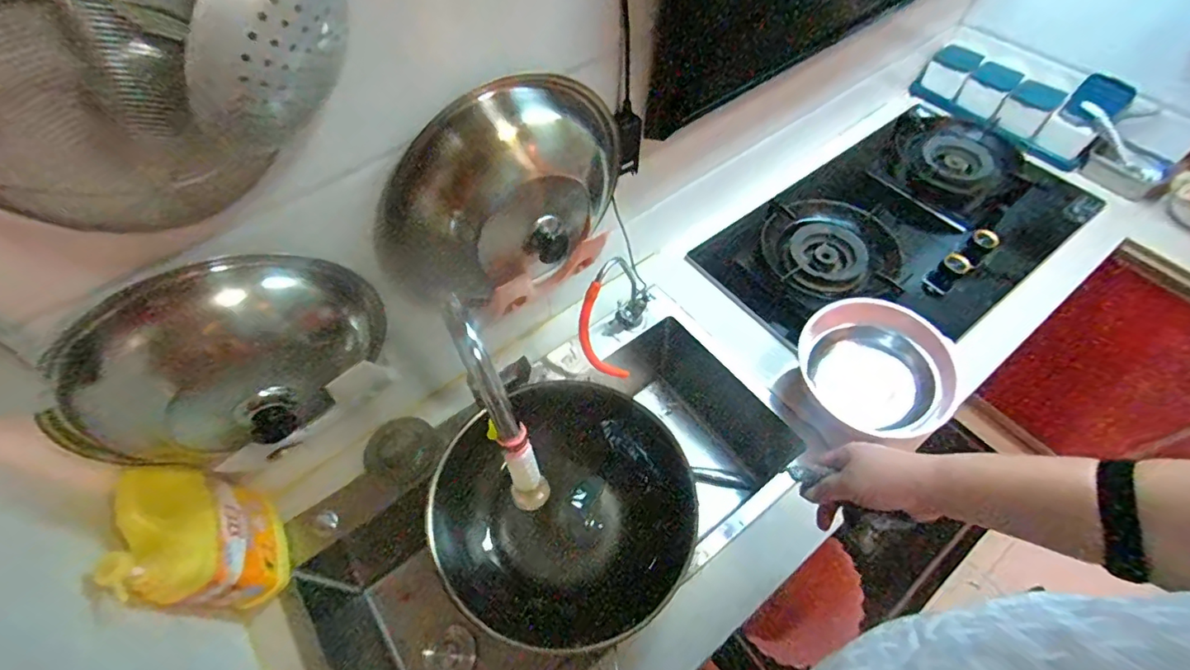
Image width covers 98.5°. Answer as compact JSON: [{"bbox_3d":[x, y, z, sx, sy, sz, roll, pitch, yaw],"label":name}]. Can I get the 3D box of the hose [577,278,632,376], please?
[{"bbox_3d":[0.003,0.003,0.750,0.052,0.170,0.019,-29,35,-15],"label":"hose"}]

